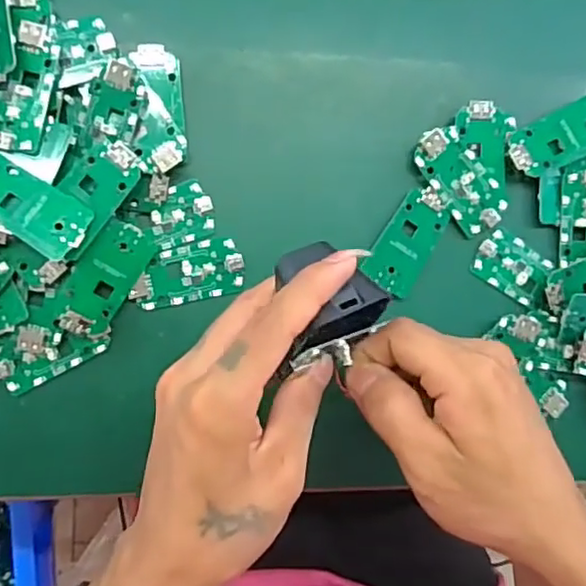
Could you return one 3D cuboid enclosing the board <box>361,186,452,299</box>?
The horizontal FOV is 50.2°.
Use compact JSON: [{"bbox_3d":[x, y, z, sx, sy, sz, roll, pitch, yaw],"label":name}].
[{"bbox_3d":[0.067,-0.030,0.357,0.031,0.004,0.062,33,86,-5],"label":"board"}]

